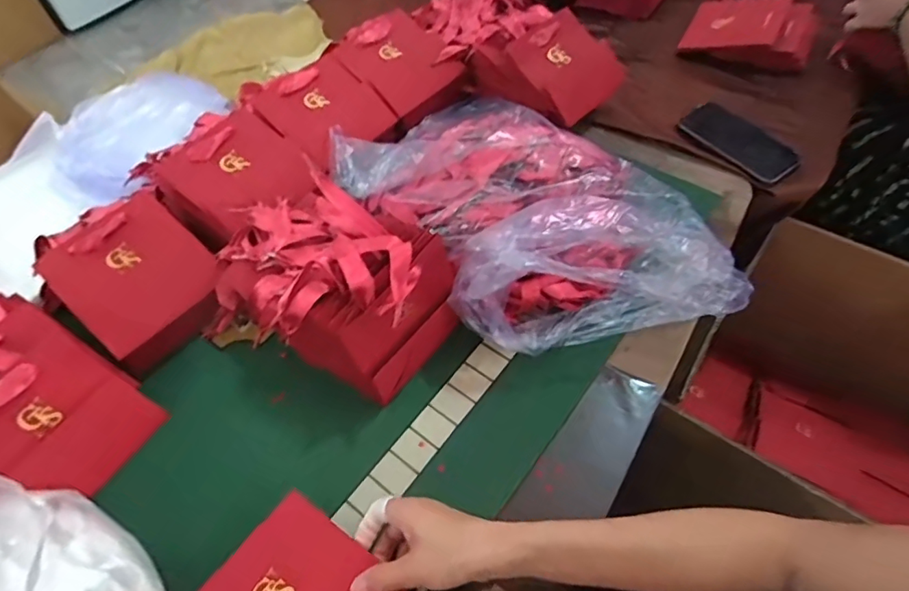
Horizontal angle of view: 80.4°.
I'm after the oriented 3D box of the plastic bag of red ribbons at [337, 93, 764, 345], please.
[{"bbox_3d":[0.088,-0.100,0.622,0.282,0.127,0.428,-38,62,-21],"label":"plastic bag of red ribbons"}]

